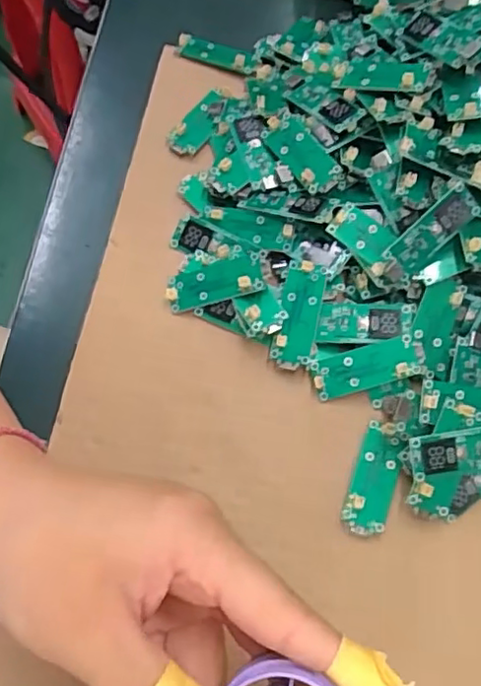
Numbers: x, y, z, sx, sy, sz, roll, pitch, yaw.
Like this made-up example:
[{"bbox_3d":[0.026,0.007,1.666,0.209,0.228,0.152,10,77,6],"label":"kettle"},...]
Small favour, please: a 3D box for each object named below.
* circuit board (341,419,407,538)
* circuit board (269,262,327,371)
[{"bbox_3d":[0.060,0.059,0.274,0.019,0.006,0.050,21,69,6],"label":"circuit board"},{"bbox_3d":[0.028,-0.013,0.293,0.018,0.006,0.051,12,81,3],"label":"circuit board"}]

